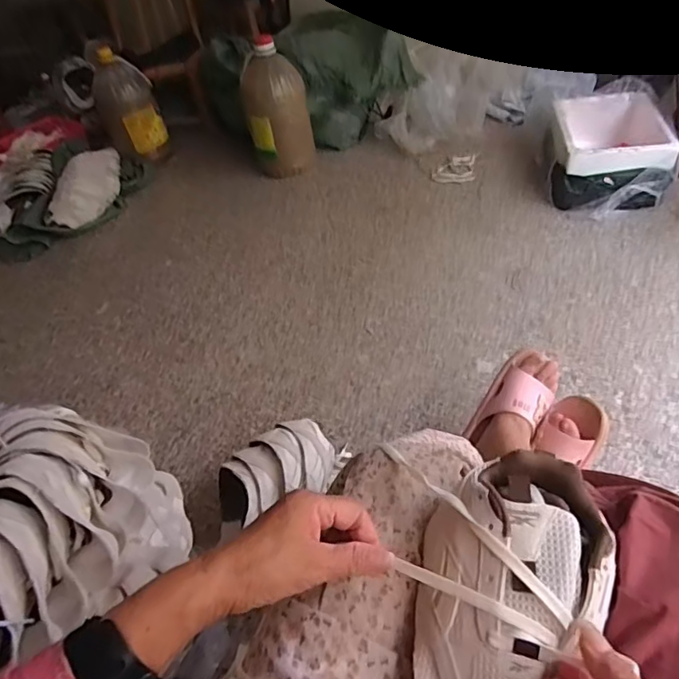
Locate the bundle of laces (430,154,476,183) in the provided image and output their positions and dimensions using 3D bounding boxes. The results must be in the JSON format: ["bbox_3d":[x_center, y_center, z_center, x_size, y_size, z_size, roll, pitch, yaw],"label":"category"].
[{"bbox_3d":[0.346,-0.514,1.570,0.121,0.014,0.133,5,48,12],"label":"bundle of laces"}]

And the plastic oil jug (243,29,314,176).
[{"bbox_3d":[-0.191,-0.689,1.583,0.178,0.348,0.144,-4,46,7],"label":"plastic oil jug"}]

